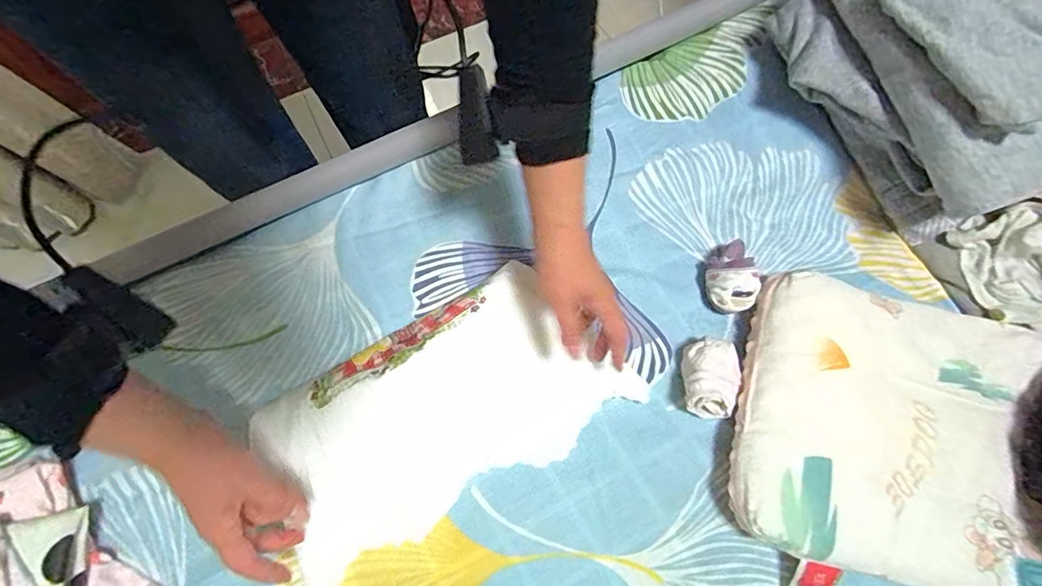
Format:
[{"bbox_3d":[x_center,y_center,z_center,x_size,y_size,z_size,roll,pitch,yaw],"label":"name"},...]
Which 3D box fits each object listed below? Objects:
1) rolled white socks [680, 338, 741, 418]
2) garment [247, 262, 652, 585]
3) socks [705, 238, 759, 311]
[{"bbox_3d":[0.188,0.084,0.486,0.055,0.043,0.073,9,74,2],"label":"rolled white socks"},{"bbox_3d":[-0.075,0.129,0.464,0.308,0.035,0.187,-31,97,-9],"label":"garment"},{"bbox_3d":[0.221,-0.019,0.519,0.050,0.042,0.078,-9,74,-3],"label":"socks"}]

